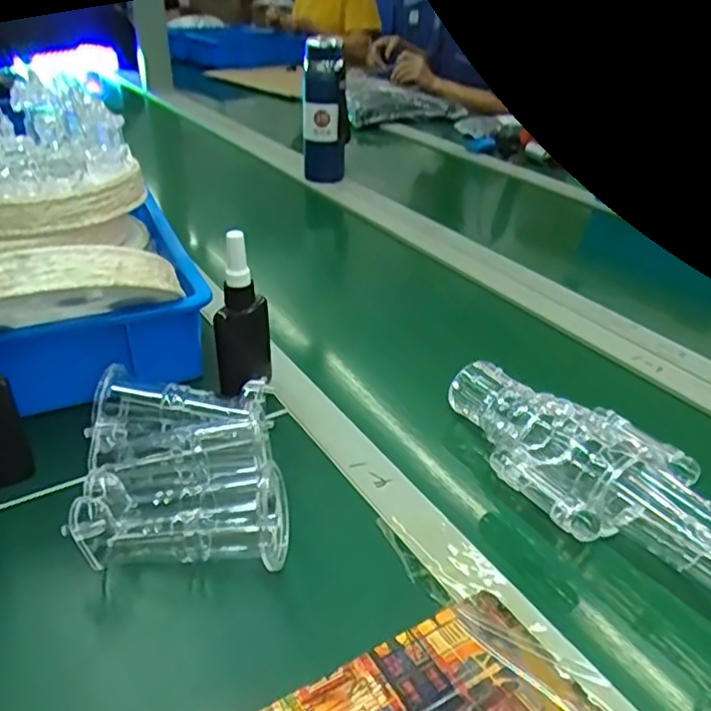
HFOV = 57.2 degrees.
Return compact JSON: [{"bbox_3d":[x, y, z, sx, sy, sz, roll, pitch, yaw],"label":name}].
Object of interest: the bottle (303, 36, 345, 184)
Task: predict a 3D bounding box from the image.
[{"bbox_3d":[-0.060,-0.422,1.143,0.068,0.228,0.061,4,32,7],"label":"bottle"}]

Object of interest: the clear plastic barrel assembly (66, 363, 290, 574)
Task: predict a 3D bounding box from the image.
[{"bbox_3d":[-0.125,0.085,0.476,0.136,0.065,0.174,-6,32,-10],"label":"clear plastic barrel assembly"}]

